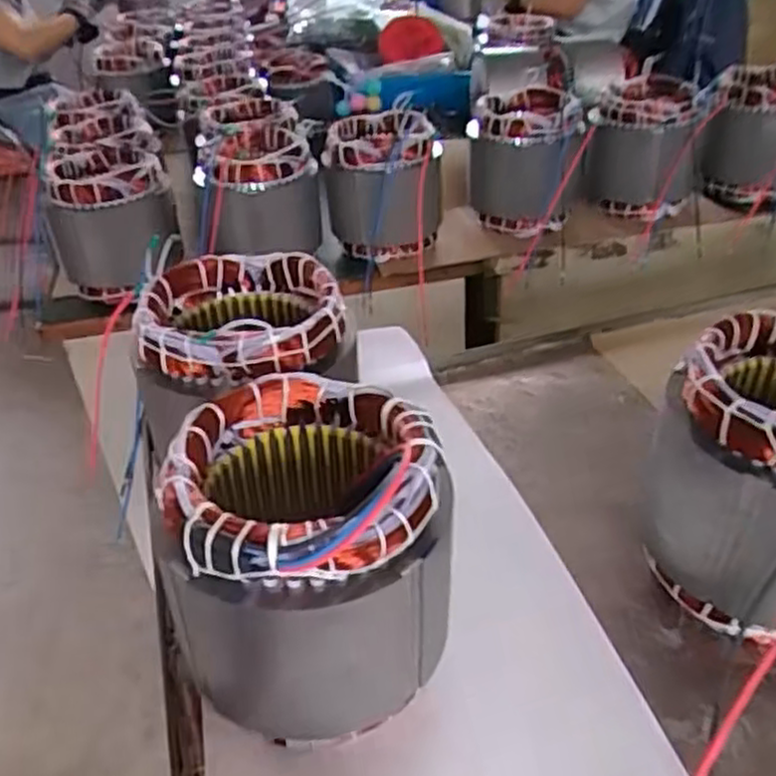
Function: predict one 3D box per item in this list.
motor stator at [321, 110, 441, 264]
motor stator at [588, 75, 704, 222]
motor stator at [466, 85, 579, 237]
[{"bbox_3d":[-0.004,-0.287,1.054,0.151,0.160,0.150,-1,35,1],"label":"motor stator"},{"bbox_3d":[0.370,-0.353,1.102,0.134,0.153,0.150,6,37,15],"label":"motor stator"},{"bbox_3d":[0.188,-0.319,1.067,0.150,0.154,0.156,2,36,5],"label":"motor stator"}]

